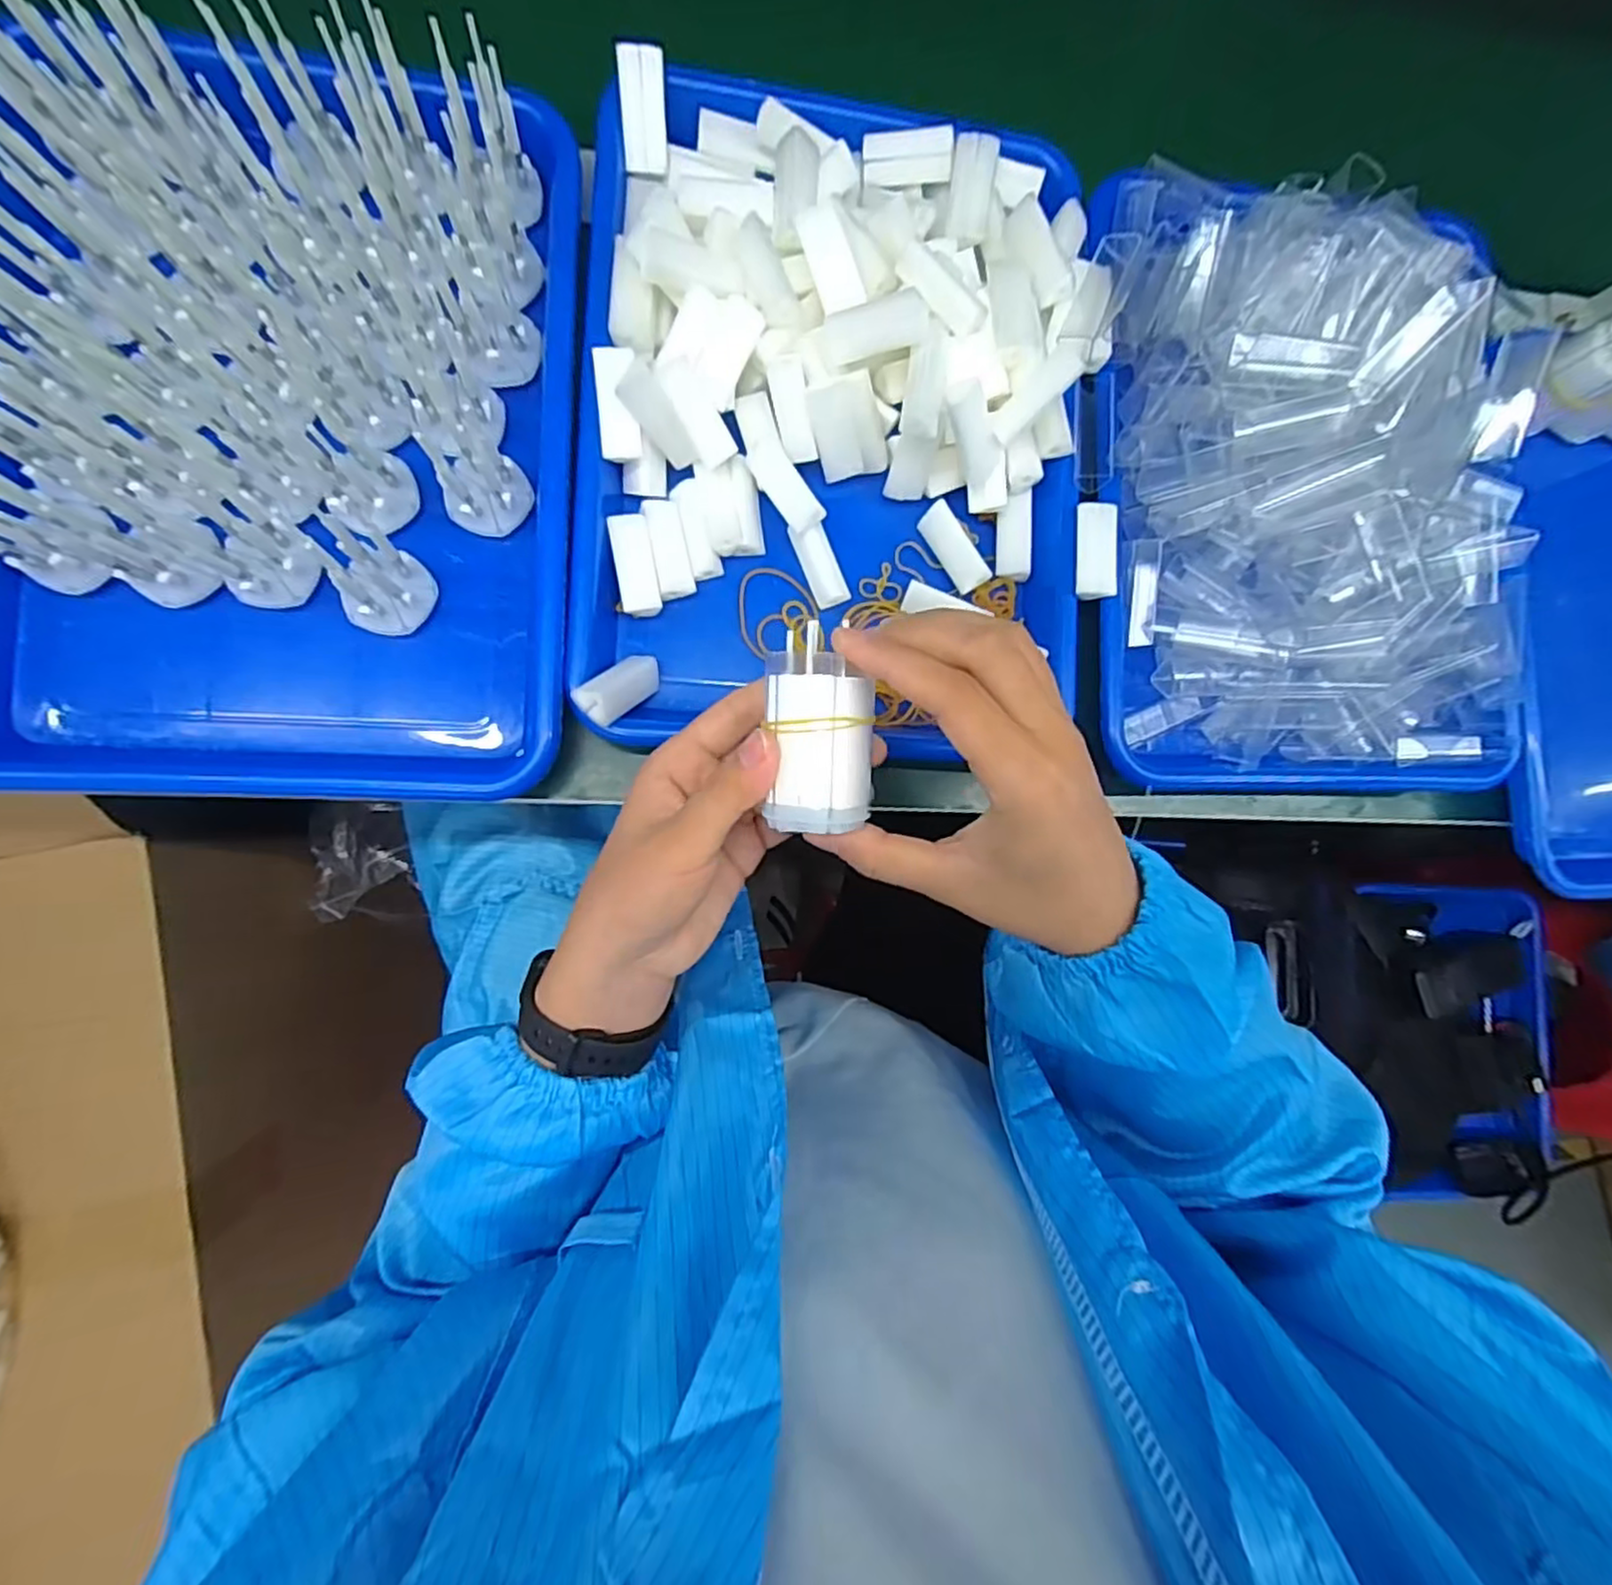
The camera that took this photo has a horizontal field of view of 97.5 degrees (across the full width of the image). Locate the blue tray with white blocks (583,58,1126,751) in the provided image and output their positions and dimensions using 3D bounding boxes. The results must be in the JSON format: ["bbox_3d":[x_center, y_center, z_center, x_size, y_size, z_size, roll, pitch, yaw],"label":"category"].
[{"bbox_3d":[0.024,-0.185,0.349,0.256,0.060,0.316,3,86,-8],"label":"blue tray with white blocks"}]

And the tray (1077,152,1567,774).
[{"bbox_3d":[0.267,-0.161,0.362,0.228,0.077,0.313,-4,87,-9],"label":"tray"}]

